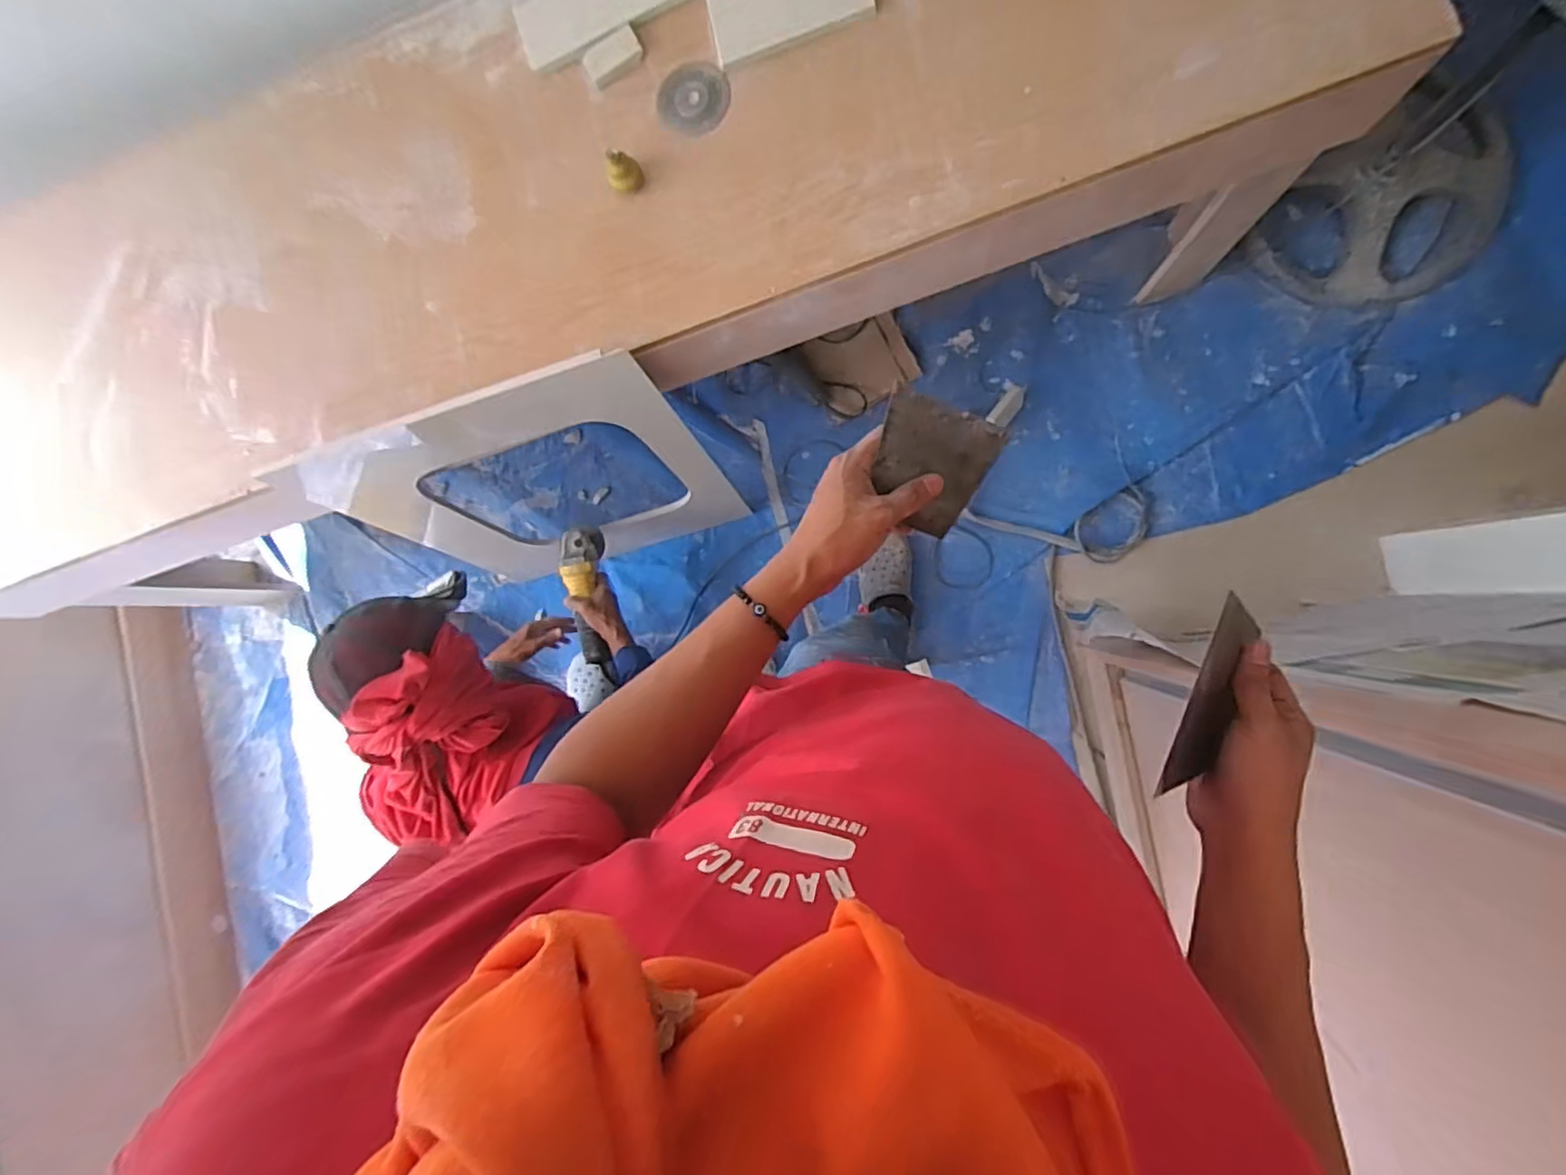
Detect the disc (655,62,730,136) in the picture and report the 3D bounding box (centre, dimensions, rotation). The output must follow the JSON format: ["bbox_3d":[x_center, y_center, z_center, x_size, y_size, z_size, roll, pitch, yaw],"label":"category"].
[{"bbox_3d":[-0.124,-0.679,0.922,0.102,0.004,0.095,0,92,9],"label":"disc"}]

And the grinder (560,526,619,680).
[{"bbox_3d":[-0.400,0.019,1.352,0.063,0.102,0.272,-8,88,8],"label":"grinder"}]

